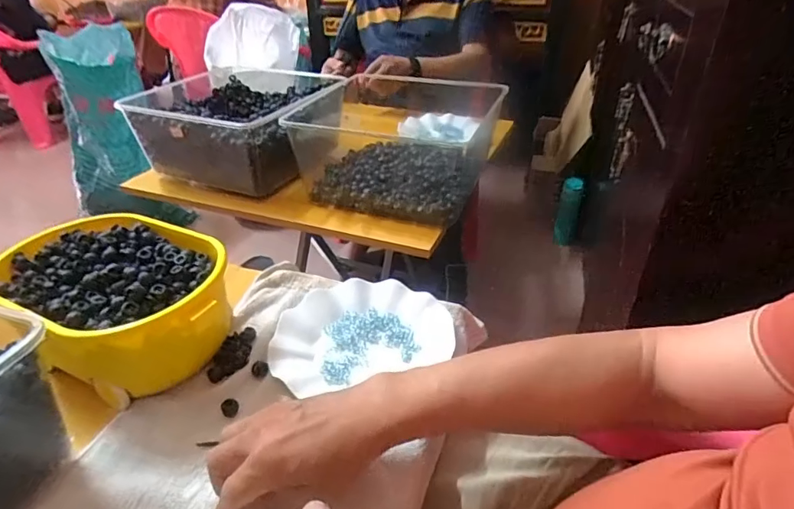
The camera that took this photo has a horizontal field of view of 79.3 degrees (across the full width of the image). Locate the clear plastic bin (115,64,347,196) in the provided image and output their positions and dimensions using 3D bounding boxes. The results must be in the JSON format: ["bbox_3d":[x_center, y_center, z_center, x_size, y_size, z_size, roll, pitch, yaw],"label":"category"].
[{"bbox_3d":[-0.268,-0.241,0.882,0.291,0.131,0.302,14,37,21],"label":"clear plastic bin"}]

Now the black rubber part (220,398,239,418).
[{"bbox_3d":[-0.152,0.138,0.435,0.015,0.010,0.014,-21,40,-25],"label":"black rubber part"}]

